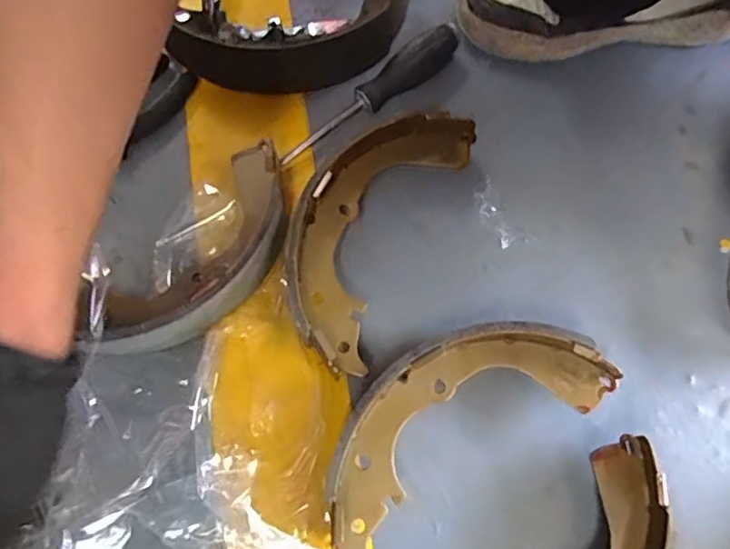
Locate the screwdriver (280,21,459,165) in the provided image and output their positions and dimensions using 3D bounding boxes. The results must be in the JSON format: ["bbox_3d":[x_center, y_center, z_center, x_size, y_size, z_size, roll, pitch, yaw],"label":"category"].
[{"bbox_3d":[0.005,-0.165,0.512,0.197,0.029,0.027,-36,75,-12],"label":"screwdriver"}]

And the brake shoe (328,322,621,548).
[{"bbox_3d":[0.065,0.100,0.414,0.231,0.051,0.096,-31,74,-10],"label":"brake shoe"}]

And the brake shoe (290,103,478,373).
[{"bbox_3d":[0.002,-0.042,0.455,0.094,0.049,0.229,26,73,8],"label":"brake shoe"}]

